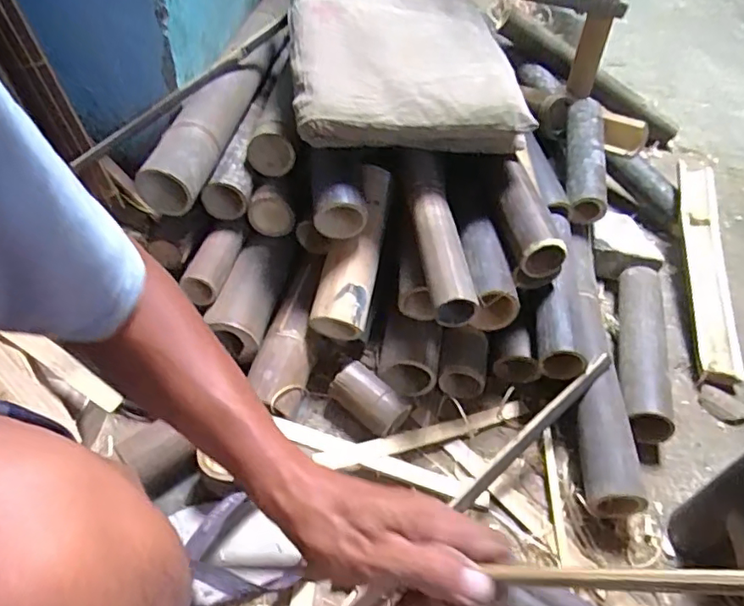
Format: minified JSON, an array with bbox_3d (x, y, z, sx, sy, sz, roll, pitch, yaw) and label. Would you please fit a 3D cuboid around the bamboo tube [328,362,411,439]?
[{"bbox_3d":[-0.003,0.125,0.702,0.094,0.057,0.056,34,52,22],"label":"bamboo tube"}]

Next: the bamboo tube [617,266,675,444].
[{"bbox_3d":[0.391,0.061,0.813,0.068,0.066,0.301,15,47,6],"label":"bamboo tube"}]

